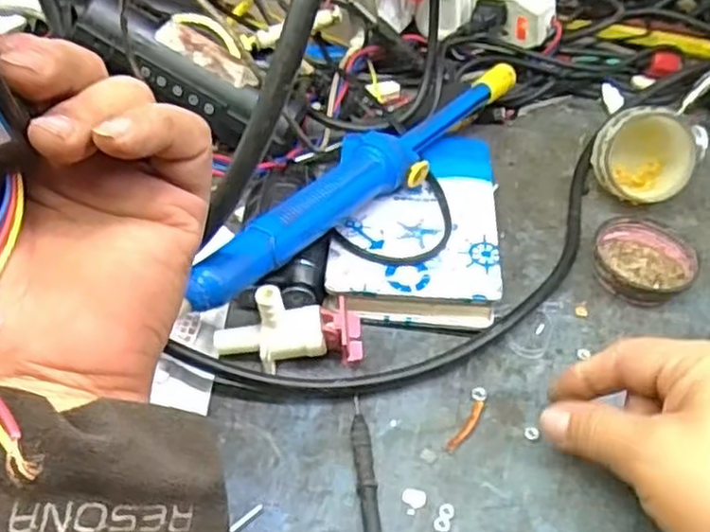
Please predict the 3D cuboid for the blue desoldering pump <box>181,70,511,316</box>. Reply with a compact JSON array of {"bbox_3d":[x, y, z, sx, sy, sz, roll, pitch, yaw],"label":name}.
[{"bbox_3d":[0.014,-0.056,0.444,0.036,0.036,0.317,34,52,25],"label":"blue desoldering pump"}]

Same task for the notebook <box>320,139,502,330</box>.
[{"bbox_3d":[0.038,-0.025,0.459,0.093,0.035,0.143,7,46,1],"label":"notebook"}]

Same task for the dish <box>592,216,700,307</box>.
[{"bbox_3d":[0.176,-0.003,0.460,0.060,0.017,0.060,3,46,-3],"label":"dish"}]

